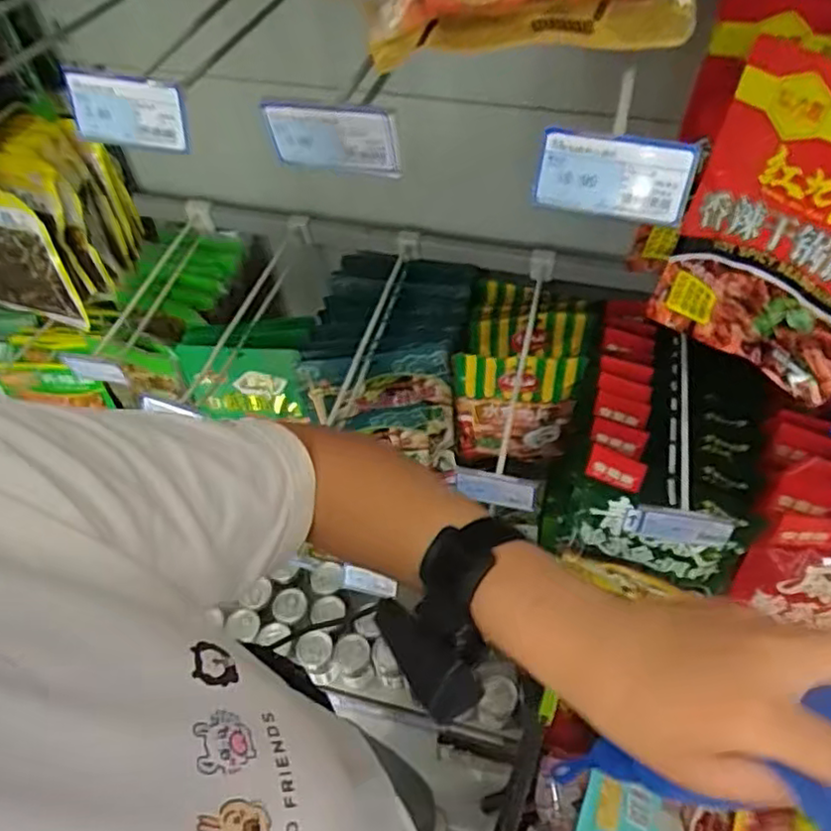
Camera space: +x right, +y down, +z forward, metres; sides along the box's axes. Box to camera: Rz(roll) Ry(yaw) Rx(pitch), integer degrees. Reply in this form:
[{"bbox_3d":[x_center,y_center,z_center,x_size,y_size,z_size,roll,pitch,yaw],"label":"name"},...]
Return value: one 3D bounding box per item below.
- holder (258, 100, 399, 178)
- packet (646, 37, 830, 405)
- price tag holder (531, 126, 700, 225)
[{"bbox_3d":[-0.050,-0.166,0.398,0.083,0.046,0.010,14,56,14],"label":"holder"},{"bbox_3d":[0.305,-0.141,0.533,0.051,0.251,0.182,-31,57,-18],"label":"packet"},{"bbox_3d":[0.107,-0.129,0.358,0.081,0.042,0.008,12,33,11],"label":"price tag holder"}]

